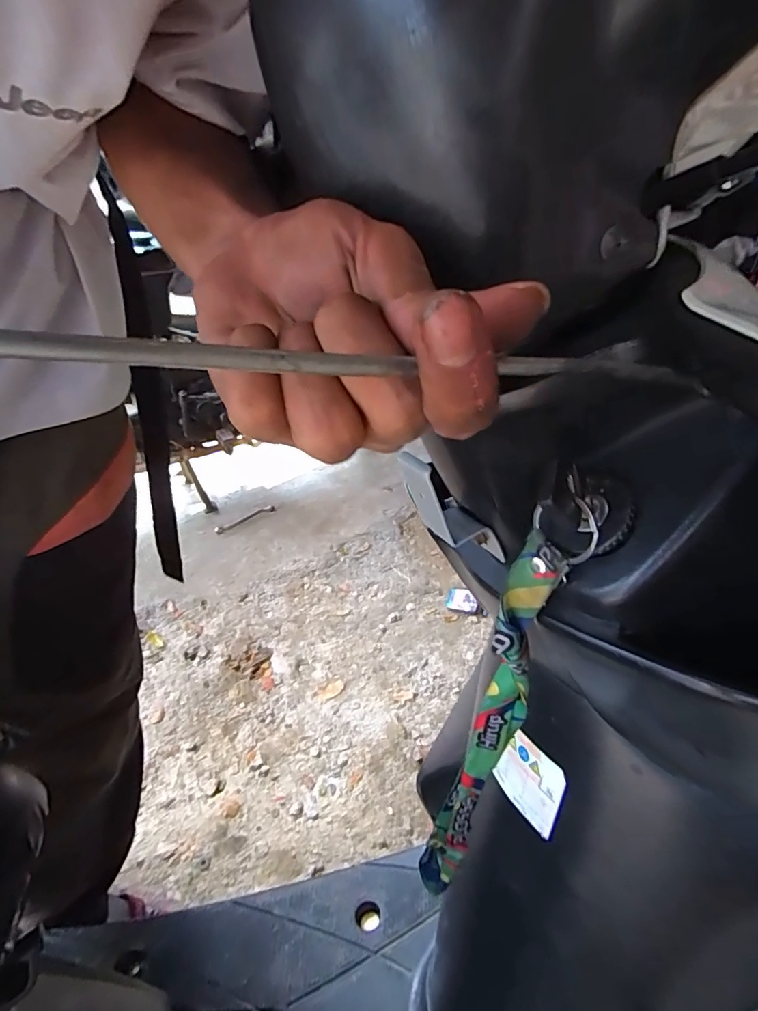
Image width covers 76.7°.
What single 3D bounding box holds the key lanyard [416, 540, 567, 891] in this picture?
[{"bbox_3d":[0.057,0.152,0.284,0.031,0.319,0.051,21,43,26],"label":"key lanyard"}]

